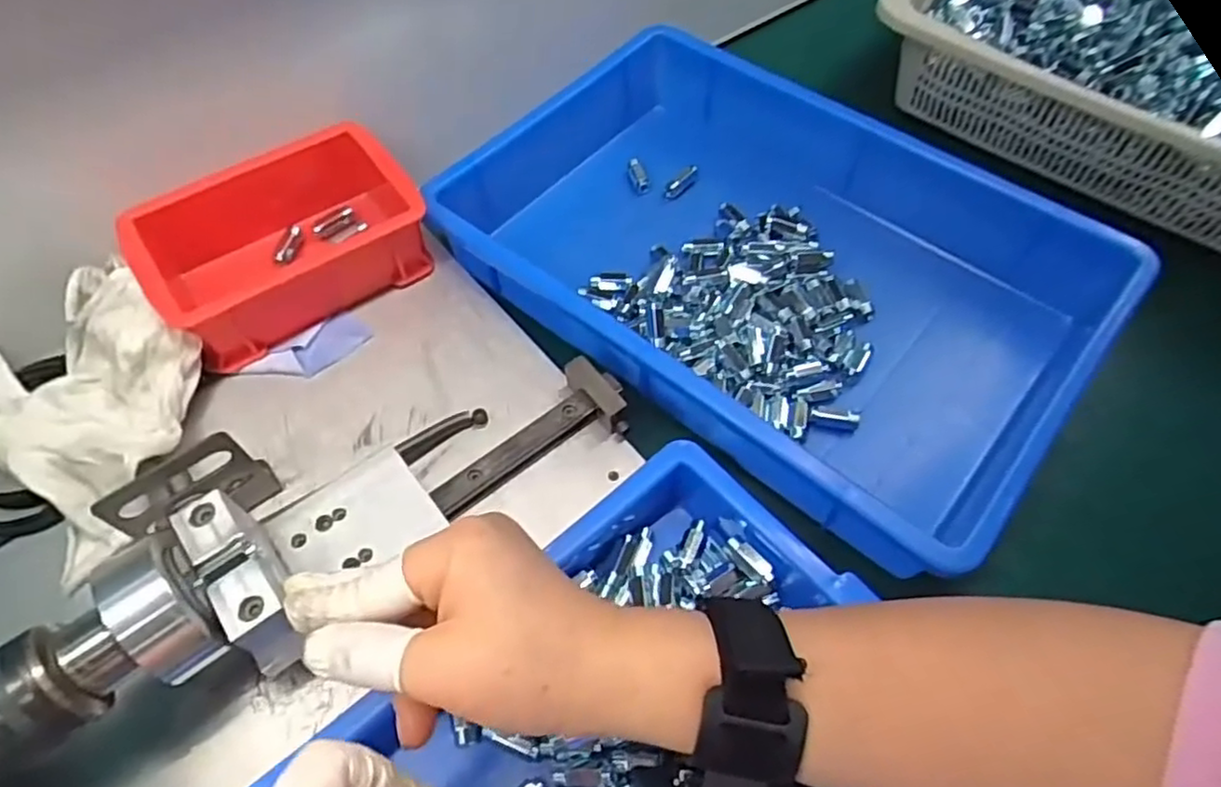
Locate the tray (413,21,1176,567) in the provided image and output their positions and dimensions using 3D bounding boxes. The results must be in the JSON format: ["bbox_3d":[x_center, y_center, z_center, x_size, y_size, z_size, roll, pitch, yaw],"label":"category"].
[{"bbox_3d":[0.095,-0.080,0.444,0.366,0.091,0.249,36,65,21],"label":"tray"}]

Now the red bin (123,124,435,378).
[{"bbox_3d":[-0.192,-0.089,0.417,0.147,0.058,0.101,-34,64,-19],"label":"red bin"}]

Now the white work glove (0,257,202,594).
[{"bbox_3d":[-0.285,-0.004,0.368,0.148,0.050,0.117,35,65,20],"label":"white work glove"}]

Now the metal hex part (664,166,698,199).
[{"bbox_3d":[0.052,-0.154,0.507,0.031,0.009,0.012,-45,67,-9],"label":"metal hex part"}]

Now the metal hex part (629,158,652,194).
[{"bbox_3d":[0.021,-0.159,0.510,0.011,0.012,0.026,-18,60,-10],"label":"metal hex part"}]

